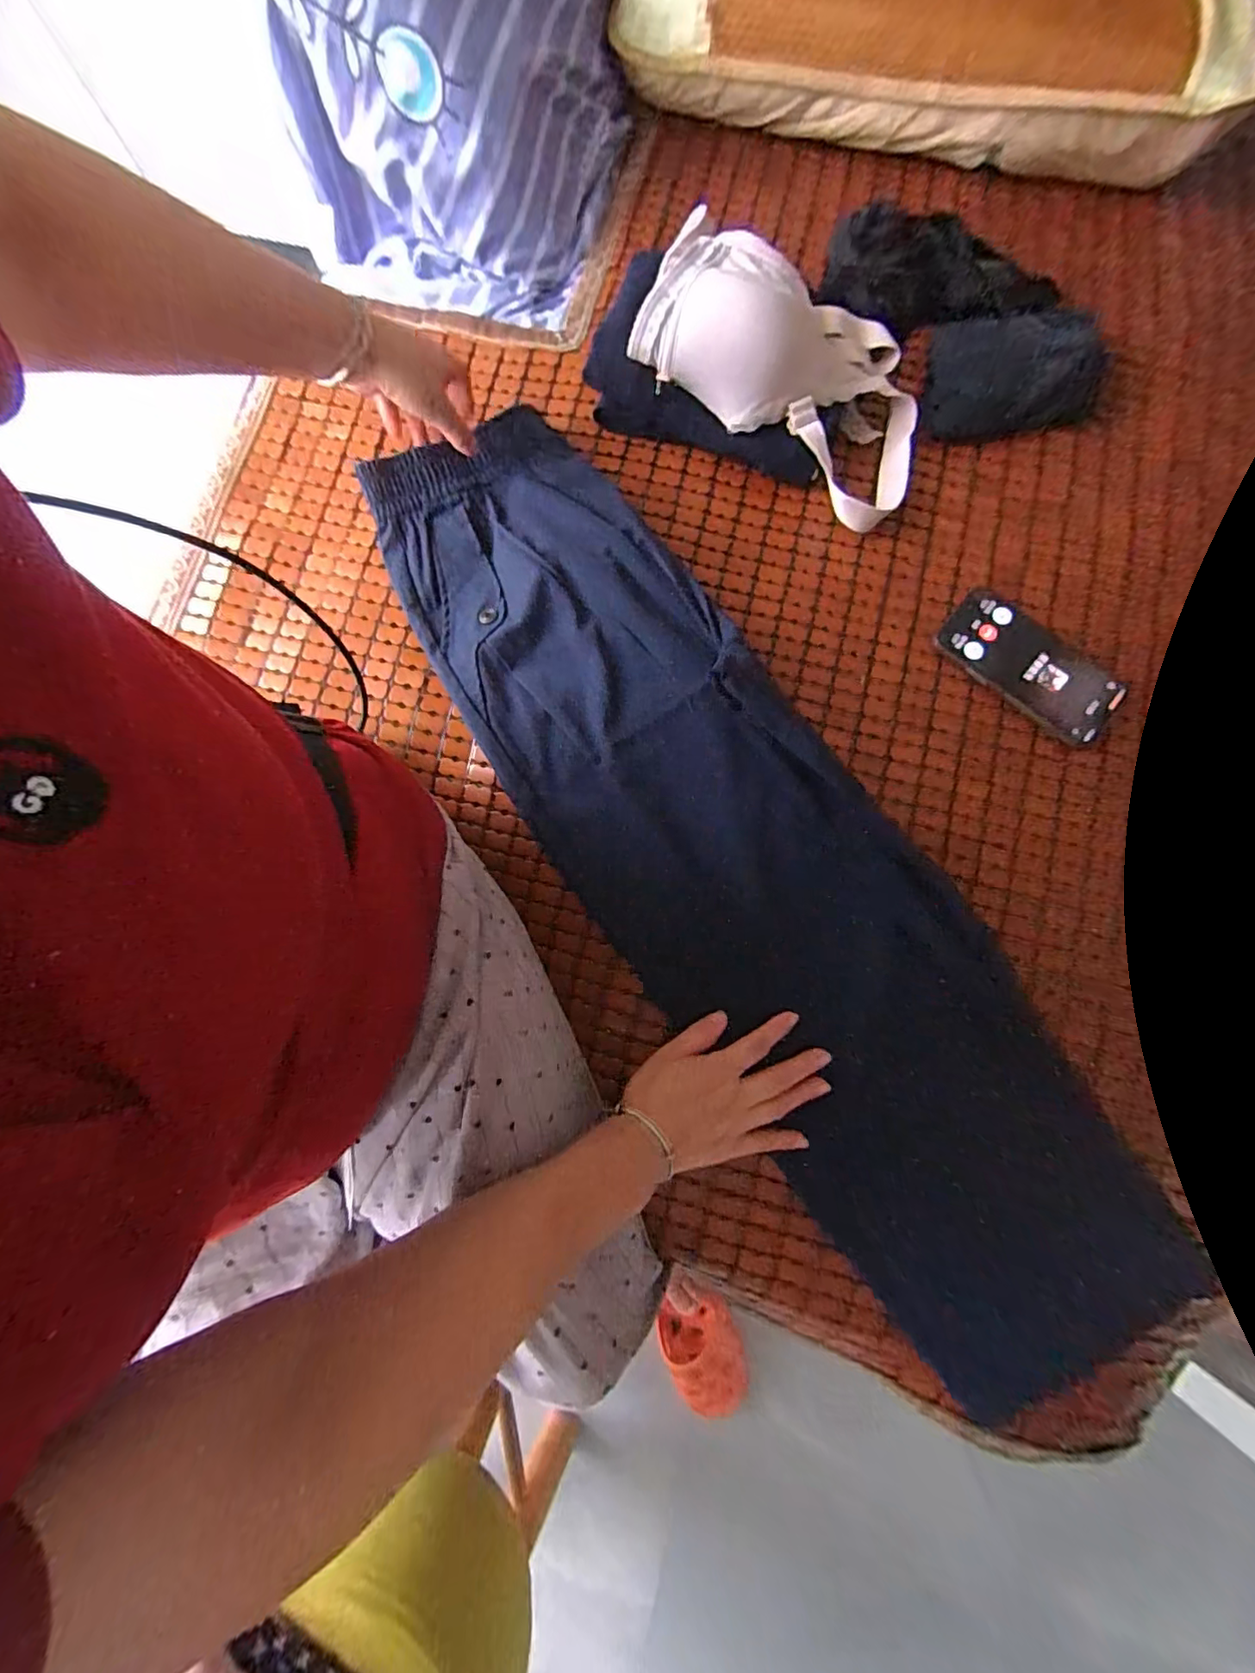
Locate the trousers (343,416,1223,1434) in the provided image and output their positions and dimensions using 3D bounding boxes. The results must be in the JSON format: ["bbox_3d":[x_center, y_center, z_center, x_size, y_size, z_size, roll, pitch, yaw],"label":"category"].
[{"bbox_3d":[0.082,0.014,0.452,0.234,0.041,0.873,-35,83,-6],"label":"trousers"}]

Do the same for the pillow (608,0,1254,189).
[{"bbox_3d":[0.321,-0.889,0.575,0.615,0.088,0.300,11,81,3],"label":"pillow"}]

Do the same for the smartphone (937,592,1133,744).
[{"bbox_3d":[0.363,-0.154,0.487,0.160,0.016,0.082,40,82,7],"label":"smartphone"}]

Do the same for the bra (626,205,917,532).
[{"bbox_3d":[0.144,-0.422,0.489,0.263,0.100,0.198,19,80,3],"label":"bra"}]

